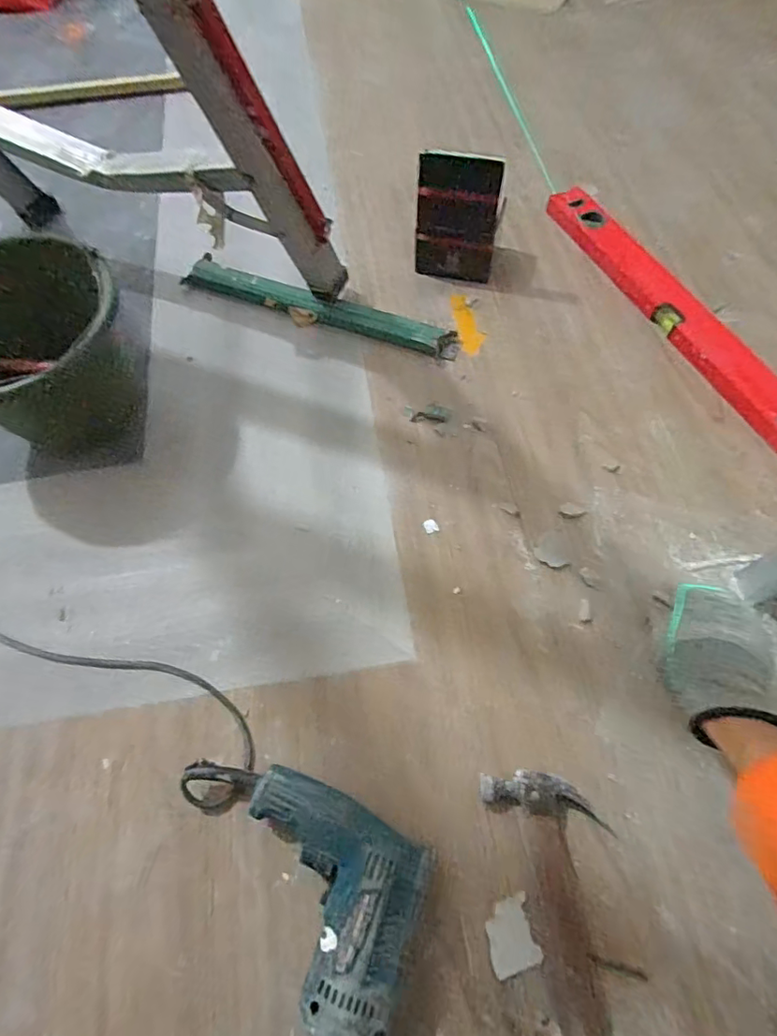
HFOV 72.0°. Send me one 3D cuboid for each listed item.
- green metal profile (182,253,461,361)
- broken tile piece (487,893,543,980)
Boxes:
[{"bbox_3d":[-0.101,-0.306,0.787,0.427,0.014,0.064,21,67,11],"label":"green metal profile"},{"bbox_3d":[0.106,0.359,0.460,0.042,0.004,0.051,-15,65,-5],"label":"broken tile piece"}]

